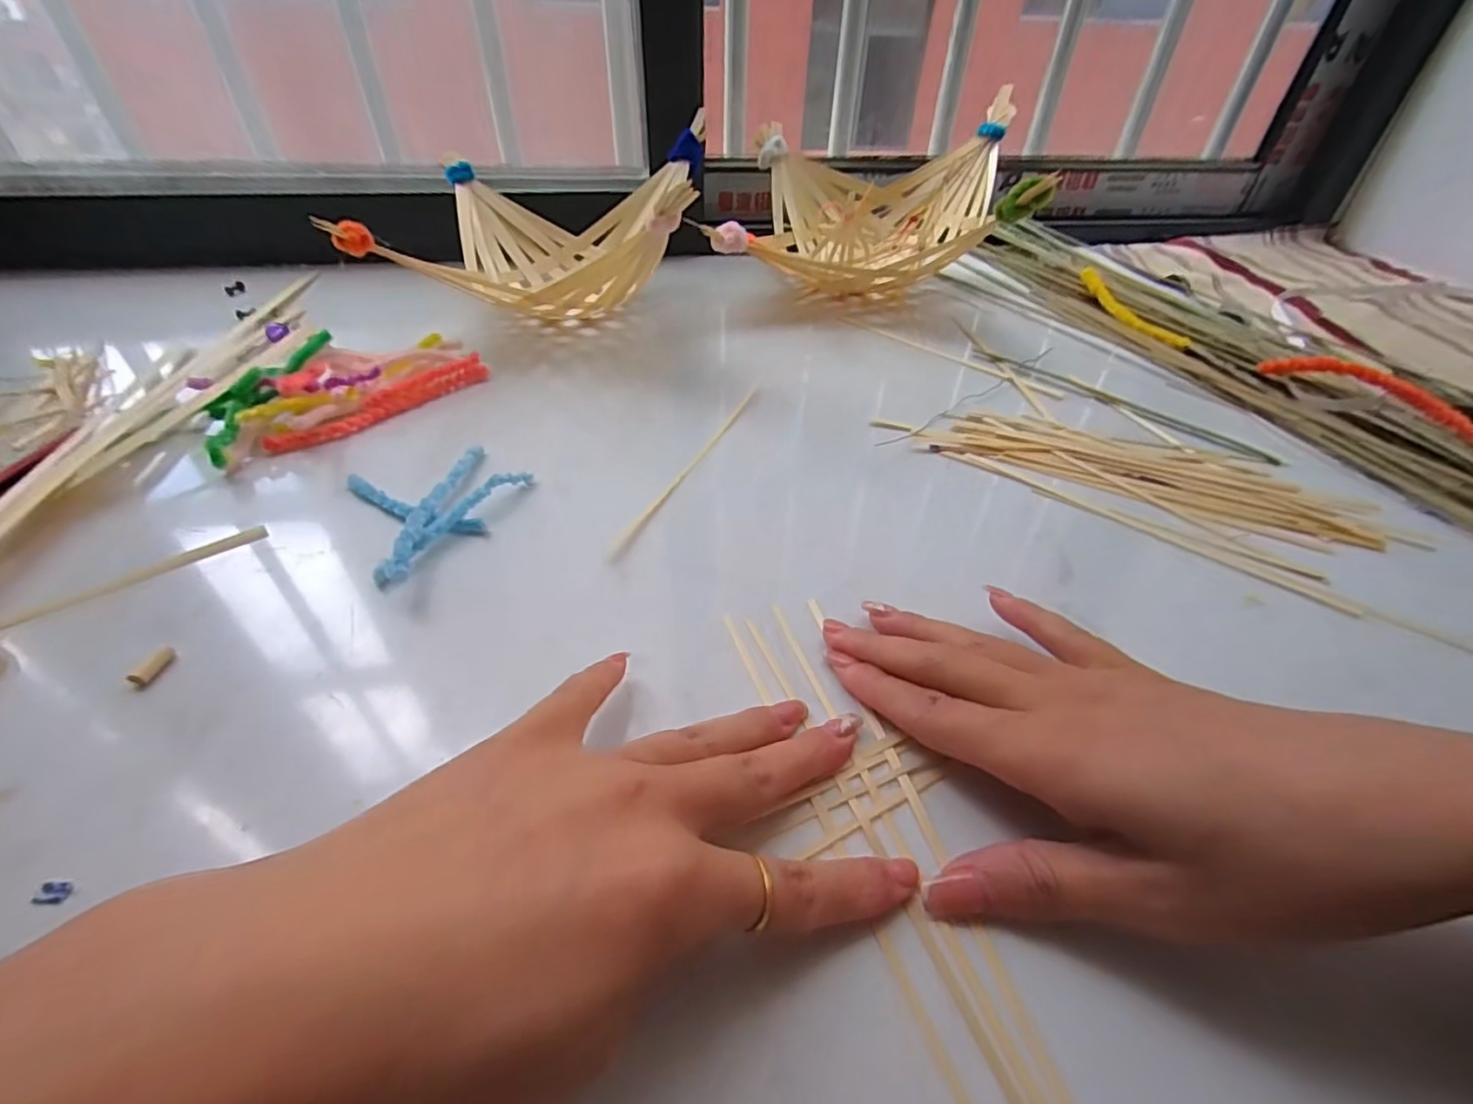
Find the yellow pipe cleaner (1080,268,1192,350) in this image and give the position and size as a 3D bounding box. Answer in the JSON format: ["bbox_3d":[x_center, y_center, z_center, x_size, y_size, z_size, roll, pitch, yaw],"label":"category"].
[{"bbox_3d":[0.293,-0.182,0.468,0.017,0.020,0.113,-10,45,-12],"label":"yellow pipe cleaner"}]

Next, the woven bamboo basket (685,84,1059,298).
[{"bbox_3d":[0.102,-0.266,0.490,0.213,0.102,0.186,7,44,5],"label":"woven bamboo basket"}]

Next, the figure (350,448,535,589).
[{"bbox_3d":[-0.129,-0.020,0.284,0.073,0.021,0.087,-23,49,-24],"label":"figure"}]

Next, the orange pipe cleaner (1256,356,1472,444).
[{"bbox_3d":[0.371,-0.086,0.358,0.017,0.026,0.120,-20,48,-22],"label":"orange pipe cleaner"}]

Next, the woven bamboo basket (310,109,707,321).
[{"bbox_3d":[-0.126,-0.219,0.431,0.191,0.097,0.195,1,44,-1],"label":"woven bamboo basket"}]

